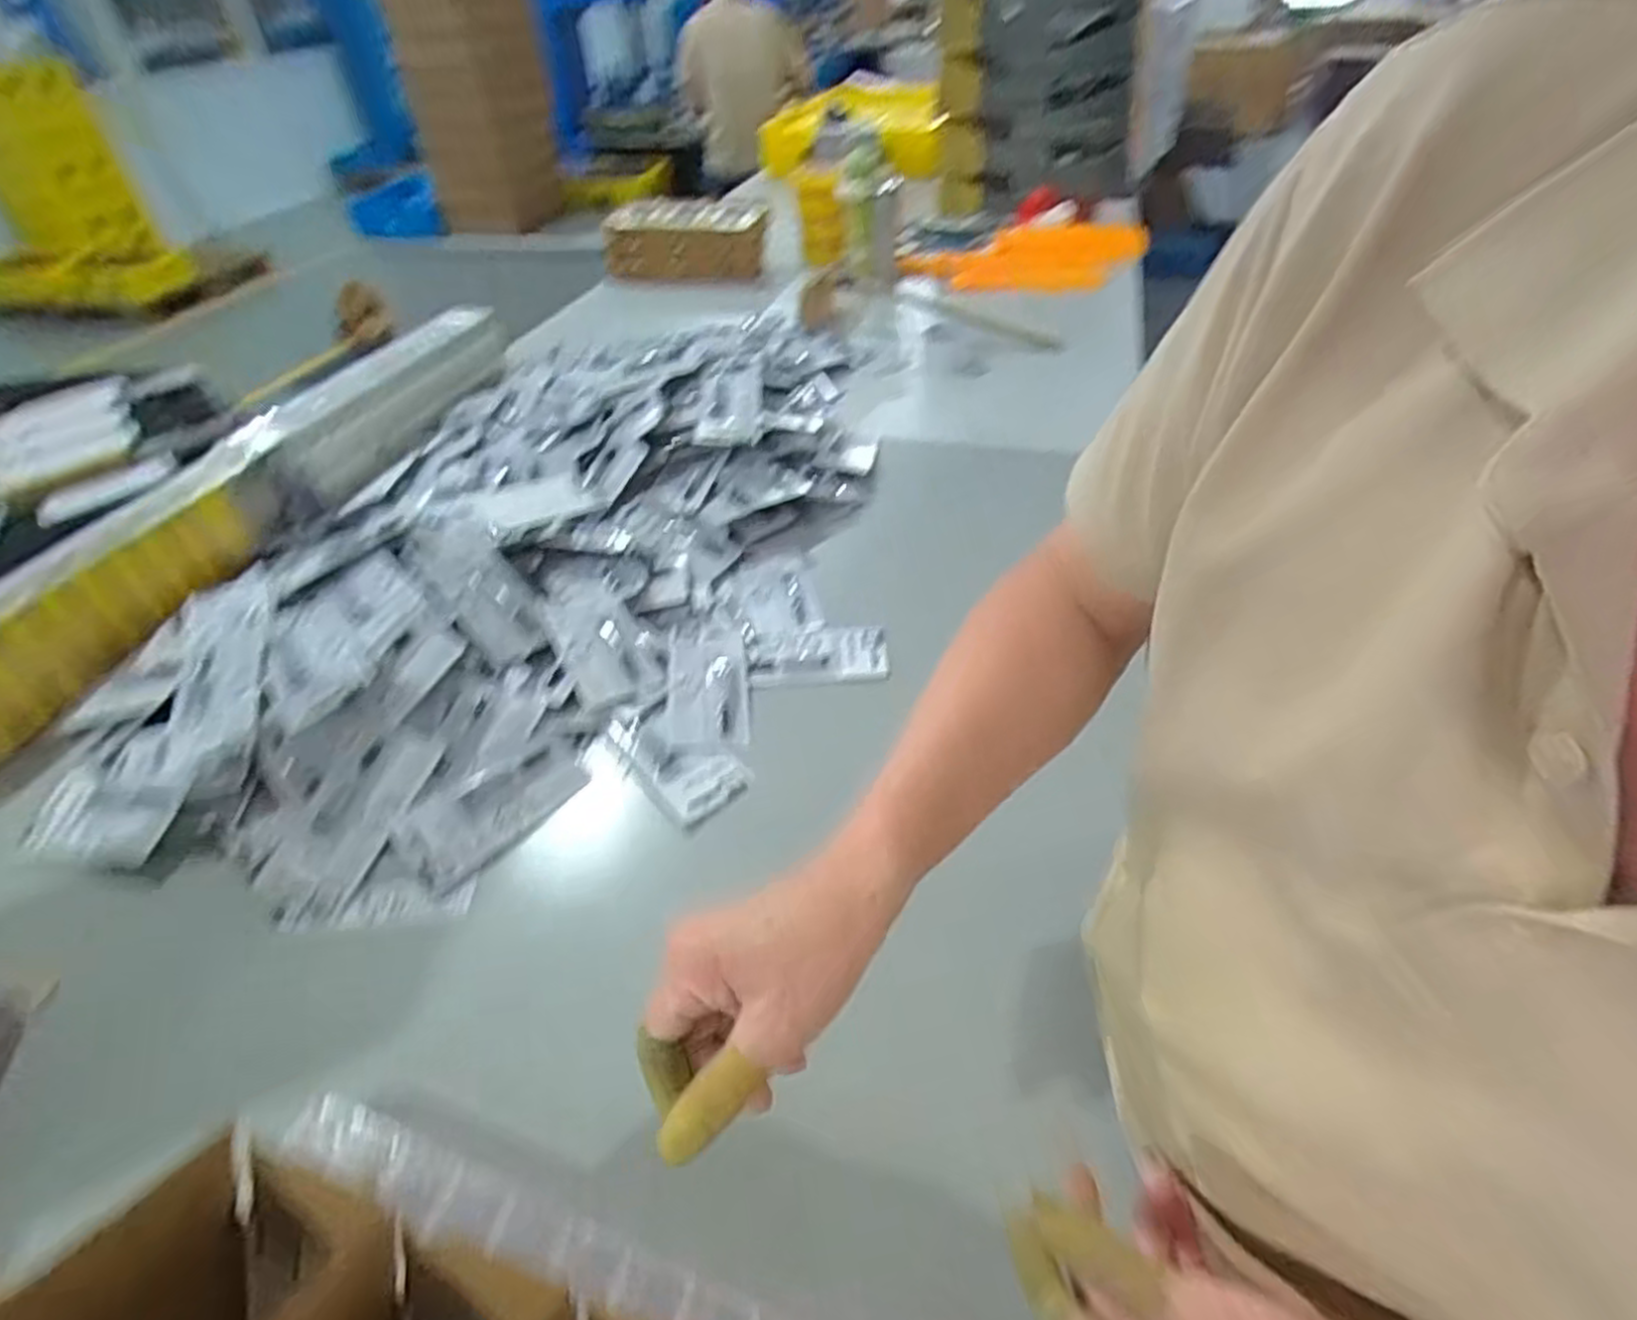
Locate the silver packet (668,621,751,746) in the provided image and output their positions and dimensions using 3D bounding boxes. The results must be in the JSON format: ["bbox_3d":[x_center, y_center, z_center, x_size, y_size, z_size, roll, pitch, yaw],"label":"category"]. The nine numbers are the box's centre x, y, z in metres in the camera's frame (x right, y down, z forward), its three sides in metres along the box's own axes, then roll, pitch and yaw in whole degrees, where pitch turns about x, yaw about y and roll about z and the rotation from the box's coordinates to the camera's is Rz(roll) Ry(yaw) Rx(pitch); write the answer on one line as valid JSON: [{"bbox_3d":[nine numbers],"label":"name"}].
[{"bbox_3d":[-0.111,0.018,0.800,0.074,0.016,0.157,-6,42,-2],"label":"silver packet"}]

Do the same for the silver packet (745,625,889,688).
[{"bbox_3d":[-0.003,-0.006,0.836,0.143,0.013,0.079,-6,42,-3],"label":"silver packet"}]

